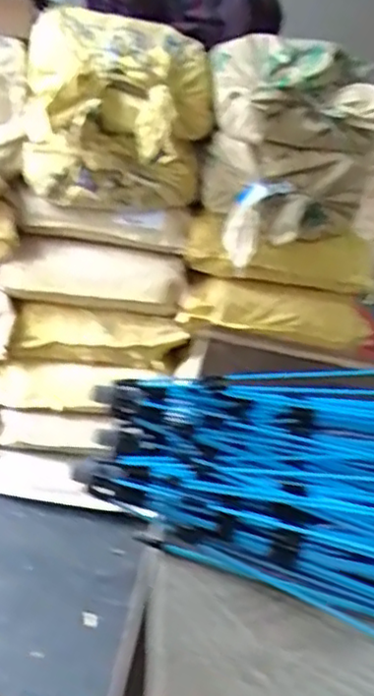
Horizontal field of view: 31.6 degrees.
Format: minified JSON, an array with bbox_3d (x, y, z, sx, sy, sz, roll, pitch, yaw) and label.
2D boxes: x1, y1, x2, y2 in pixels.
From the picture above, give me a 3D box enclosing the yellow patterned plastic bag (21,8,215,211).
[{"bbox_3d":[-0.138,-0.455,1.326,0.382,0.350,0.205,10,22,-10],"label":"yellow patterned plastic bag"}]

